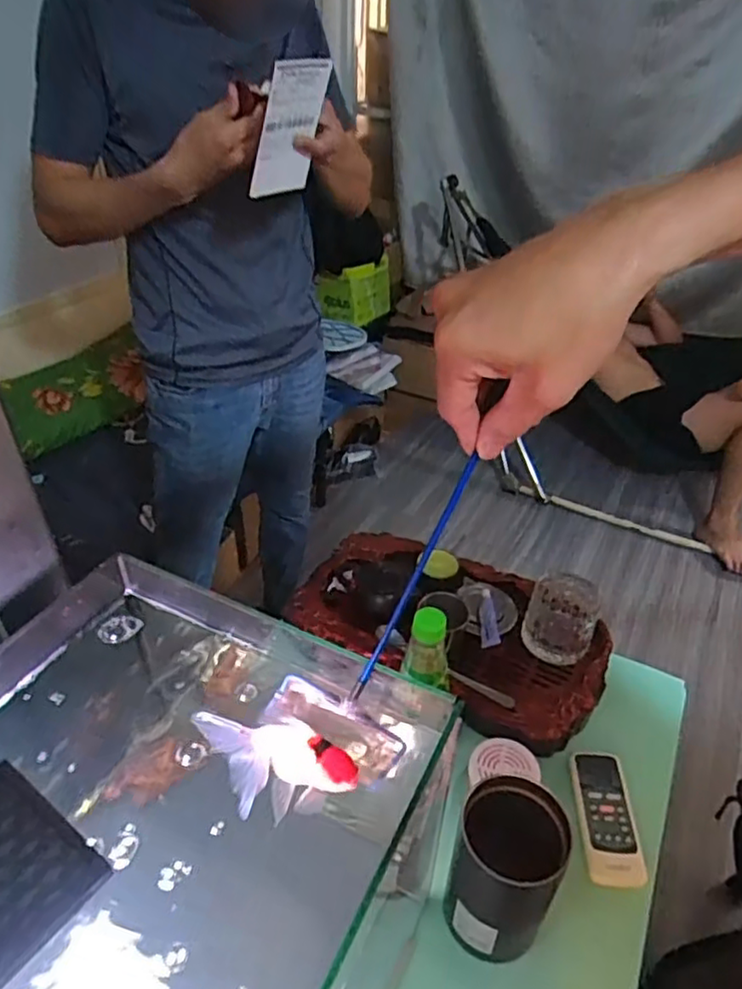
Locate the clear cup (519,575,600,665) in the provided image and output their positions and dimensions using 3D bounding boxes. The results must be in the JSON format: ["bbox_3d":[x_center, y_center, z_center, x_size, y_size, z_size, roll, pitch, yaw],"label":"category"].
[{"bbox_3d":[0.231,0.148,0.795,0.080,0.067,0.093,11,38,12],"label":"clear cup"}]

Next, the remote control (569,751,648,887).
[{"bbox_3d":[0.237,0.321,0.656,0.055,0.013,0.134,4,37,2],"label":"remote control"}]

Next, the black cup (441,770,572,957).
[{"bbox_3d":[0.110,0.320,0.548,0.079,0.154,0.088,11,38,12],"label":"black cup"}]

